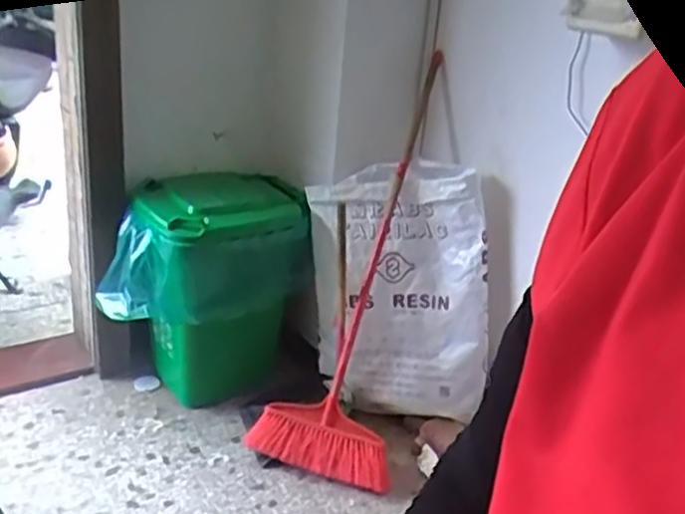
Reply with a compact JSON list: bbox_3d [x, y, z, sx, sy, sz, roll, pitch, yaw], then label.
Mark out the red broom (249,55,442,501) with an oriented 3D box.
[{"bbox_3d":[0.052,0.024,1.747,0.328,1.007,0.131,16,0,23],"label":"red broom"}]

